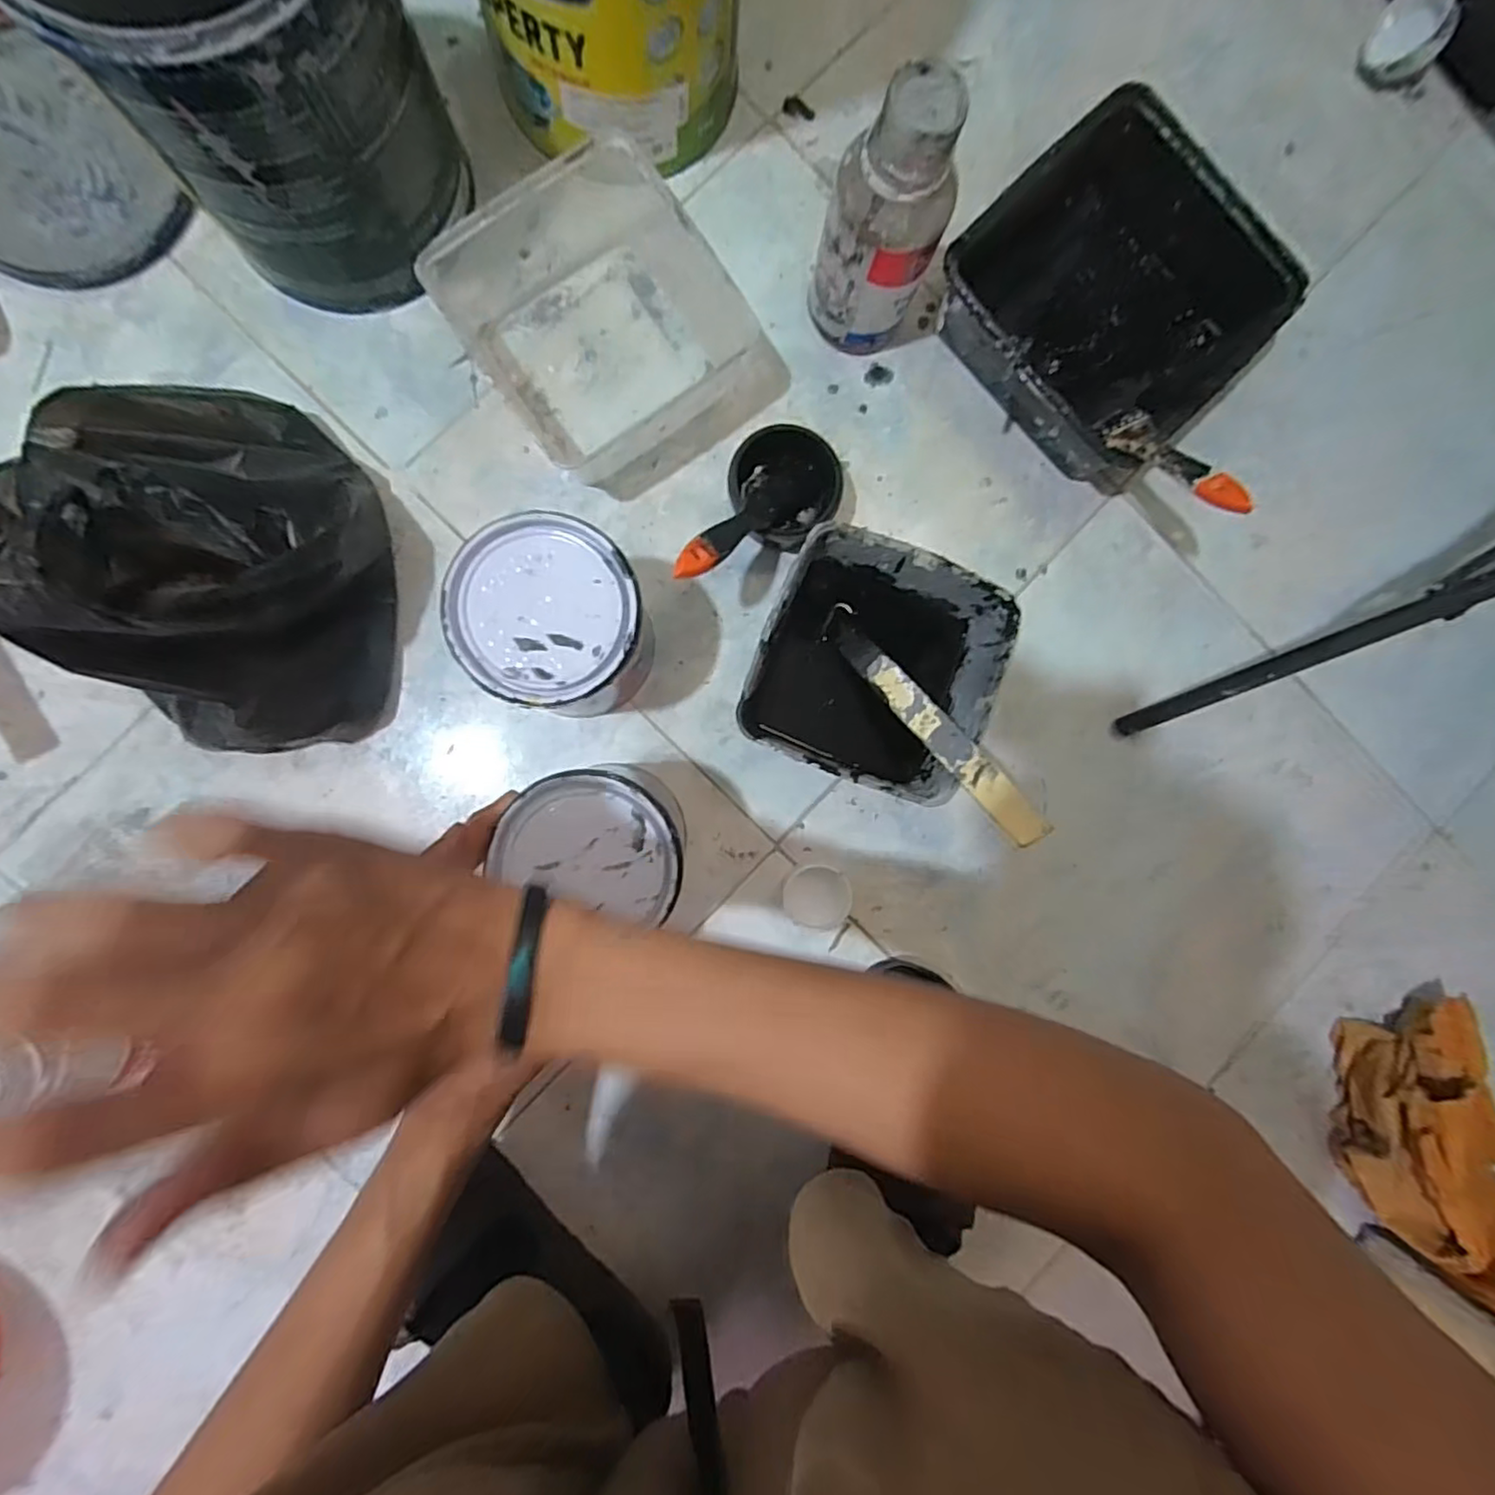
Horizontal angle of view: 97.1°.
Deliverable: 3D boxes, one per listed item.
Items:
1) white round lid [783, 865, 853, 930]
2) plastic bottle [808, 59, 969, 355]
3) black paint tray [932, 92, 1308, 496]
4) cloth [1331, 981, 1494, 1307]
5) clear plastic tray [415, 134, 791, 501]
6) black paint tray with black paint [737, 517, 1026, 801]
[{"bbox_3d":[0.051,0.112,0.500,0.050,0.023,0.047,0,90,-5],"label":"white round lid"},{"bbox_3d":[0.086,-0.331,0.431,0.060,0.167,0.064,0,90,-5],"label":"plastic bottle"},{"bbox_3d":[0.266,-0.328,0.494,0.205,0.070,0.202,-44,94,-3],"label":"black paint tray"},{"bbox_3d":[0.546,0.310,0.457,0.134,0.192,0.190,-31,93,-4],"label":"cloth"},{"bbox_3d":[-0.088,-0.296,0.466,0.182,0.074,0.175,-40,93,-4],"label":"clear plastic tray"},{"bbox_3d":[0.088,-0.057,0.478,0.159,0.075,0.157,20,89,-5],"label":"black paint tray with black paint"}]

